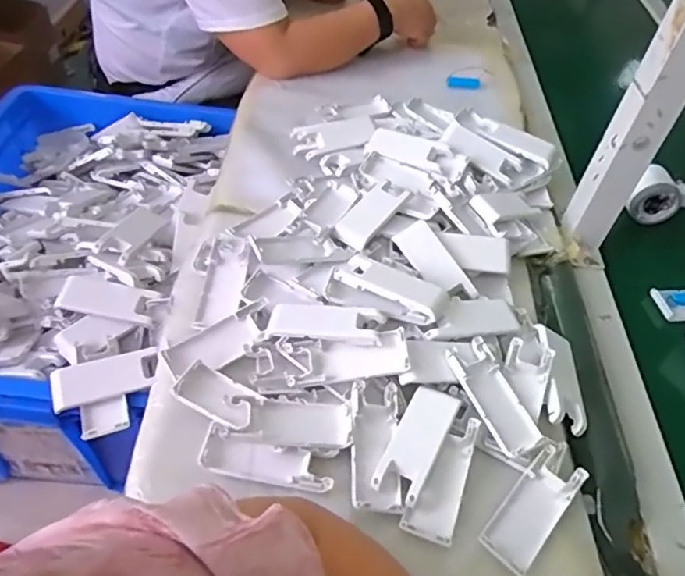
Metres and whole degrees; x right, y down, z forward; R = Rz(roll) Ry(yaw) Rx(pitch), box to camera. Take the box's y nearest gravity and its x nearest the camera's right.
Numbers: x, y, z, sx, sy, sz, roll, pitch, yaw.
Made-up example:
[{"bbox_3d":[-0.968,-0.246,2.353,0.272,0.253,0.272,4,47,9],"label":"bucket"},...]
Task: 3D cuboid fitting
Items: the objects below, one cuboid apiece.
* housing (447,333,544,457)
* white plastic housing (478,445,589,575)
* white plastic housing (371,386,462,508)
[{"bbox_3d":[0.129,0.090,0.477,0.041,0.015,0.099,-18,53,-22],"label":"housing"},{"bbox_3d":[0.146,0.168,0.427,0.039,0.009,0.105,37,54,24],"label":"white plastic housing"},{"bbox_3d":[0.061,0.123,0.452,0.039,0.010,0.097,25,50,15],"label":"white plastic housing"}]

